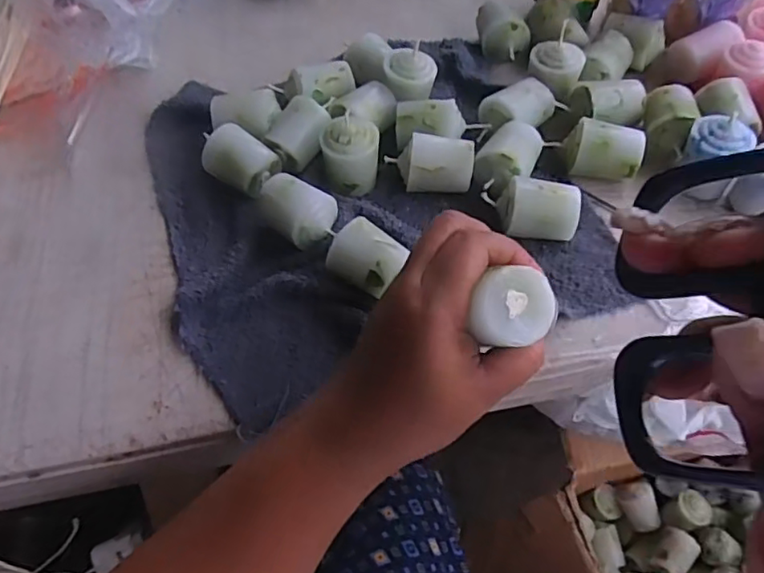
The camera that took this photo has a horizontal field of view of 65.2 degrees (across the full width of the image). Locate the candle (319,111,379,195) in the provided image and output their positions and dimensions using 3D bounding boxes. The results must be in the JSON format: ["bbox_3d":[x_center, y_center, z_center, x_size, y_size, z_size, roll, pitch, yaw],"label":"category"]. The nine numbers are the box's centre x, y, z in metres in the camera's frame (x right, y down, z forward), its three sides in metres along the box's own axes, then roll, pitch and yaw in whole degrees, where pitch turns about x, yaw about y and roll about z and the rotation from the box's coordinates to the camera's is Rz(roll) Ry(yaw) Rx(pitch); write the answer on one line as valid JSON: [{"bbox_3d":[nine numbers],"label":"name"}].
[{"bbox_3d":[-0.020,-0.085,0.397,0.035,0.045,0.031,-1,59,1],"label":"candle"}]

